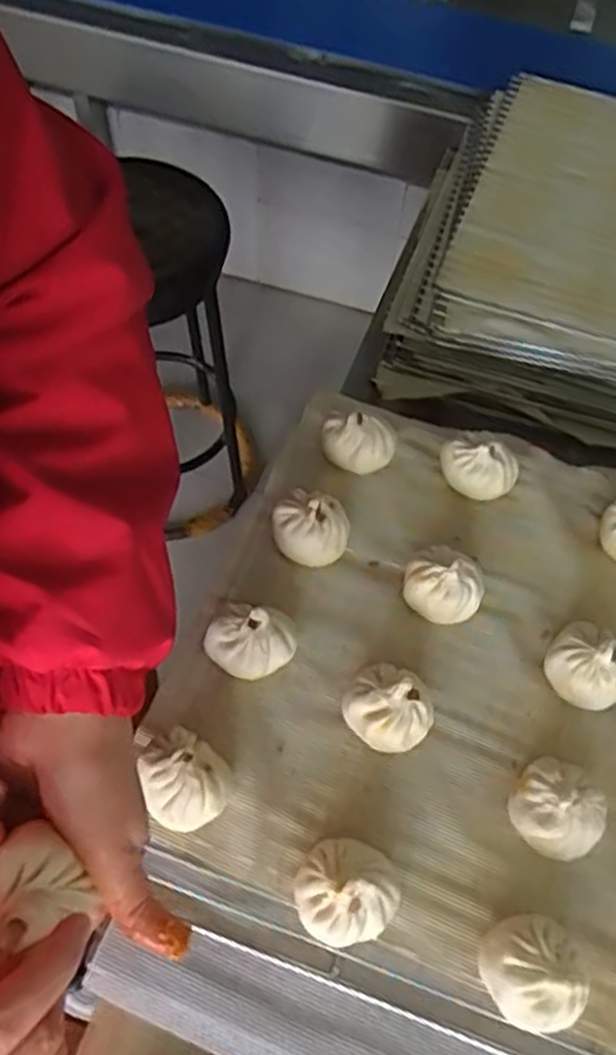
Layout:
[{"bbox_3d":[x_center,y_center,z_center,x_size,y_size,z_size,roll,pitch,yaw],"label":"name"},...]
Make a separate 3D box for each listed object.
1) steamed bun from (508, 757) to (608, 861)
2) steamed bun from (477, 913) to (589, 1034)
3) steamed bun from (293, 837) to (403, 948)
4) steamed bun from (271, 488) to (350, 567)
[{"bbox_3d":[0.150,0.169,0.461,0.051,0.043,0.049,1,60,-2],"label":"steamed bun"},{"bbox_3d":[0.119,0.241,0.416,0.050,0.046,0.052,1,58,-2],"label":"steamed bun"},{"bbox_3d":[0.021,0.207,0.435,0.055,0.043,0.054,1,60,-2],"label":"steamed bun"},{"bbox_3d":[0.002,0.001,0.555,0.055,0.045,0.049,16,60,7],"label":"steamed bun"}]

